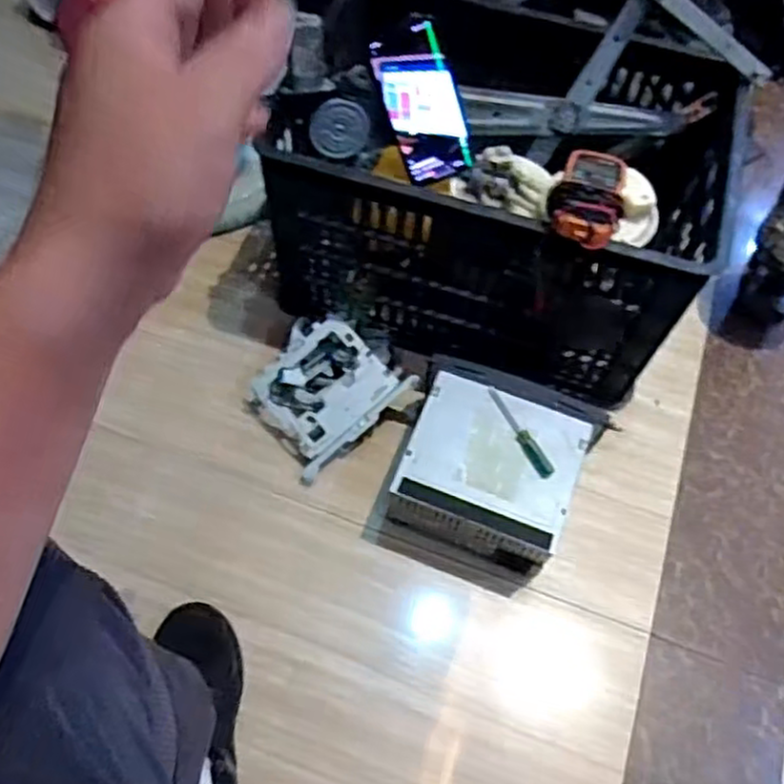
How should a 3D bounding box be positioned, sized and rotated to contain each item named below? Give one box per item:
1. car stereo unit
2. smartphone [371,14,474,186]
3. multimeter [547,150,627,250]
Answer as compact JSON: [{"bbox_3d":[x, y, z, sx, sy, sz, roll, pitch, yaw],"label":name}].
[{"bbox_3d":[0.112,0.091,0.833,0.191,0.122,0.179,21,62,9],"label":"car stereo unit"},{"bbox_3d":[0.035,-0.313,0.802,0.076,0.163,0.012,-18,33,7],"label":"smartphone"},{"bbox_3d":[0.197,-0.197,0.728,0.069,0.041,0.131,14,58,9],"label":"multimeter"}]

